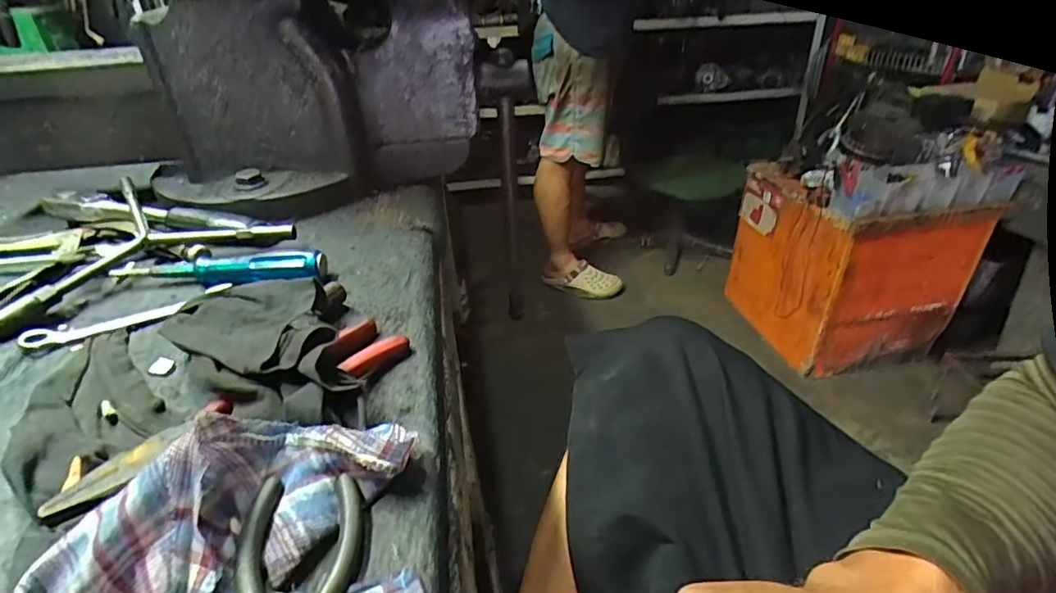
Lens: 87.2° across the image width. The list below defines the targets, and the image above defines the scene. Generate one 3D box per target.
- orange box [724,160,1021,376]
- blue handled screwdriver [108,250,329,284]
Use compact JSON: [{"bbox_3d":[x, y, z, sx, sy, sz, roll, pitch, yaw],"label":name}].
[{"bbox_3d":[0.933,-0.143,1.650,0.465,0.568,0.493,-10,33,-13],"label":"orange box"},{"bbox_3d":[-0.259,-0.023,0.462,0.174,0.026,0.019,-1,32,1],"label":"blue handled screwdriver"}]

